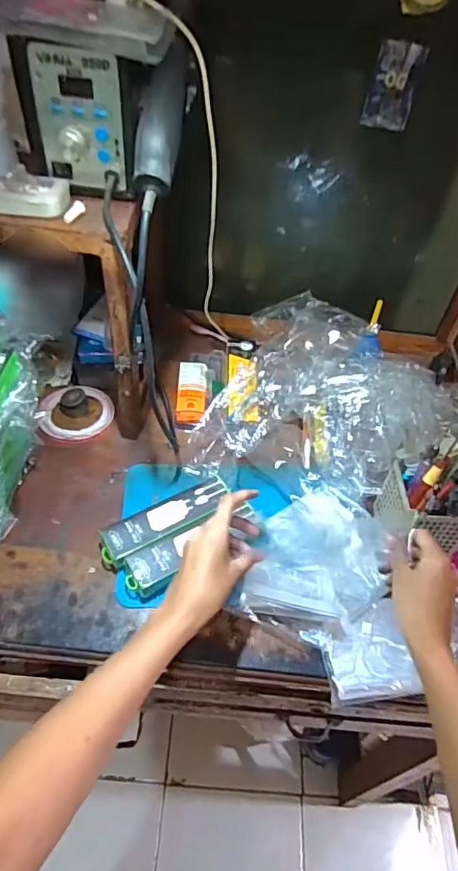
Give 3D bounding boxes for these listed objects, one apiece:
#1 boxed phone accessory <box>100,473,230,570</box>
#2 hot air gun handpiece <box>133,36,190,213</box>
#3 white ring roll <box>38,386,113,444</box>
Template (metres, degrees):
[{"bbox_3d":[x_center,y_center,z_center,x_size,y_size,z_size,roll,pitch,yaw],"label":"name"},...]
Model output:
[{"bbox_3d":[-0.073,0.100,0.605,0.163,0.022,0.051,-27,57,-22],"label":"boxed phone accessory"},{"bbox_3d":[-0.057,-0.274,0.452,0.033,0.036,0.147,10,84,3],"label":"hot air gun handpiece"},{"bbox_3d":[-0.215,-0.032,0.725,0.096,0.024,0.086,-2,49,-7],"label":"white ring roll"}]

